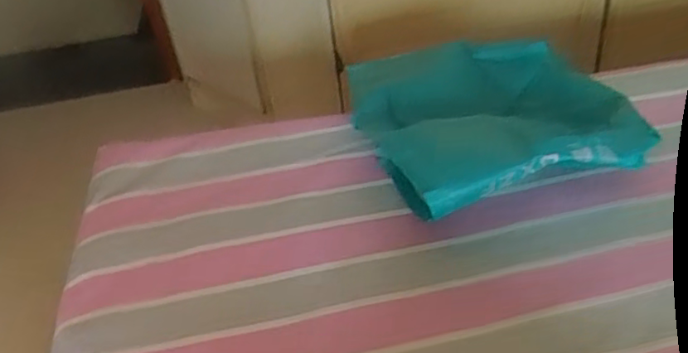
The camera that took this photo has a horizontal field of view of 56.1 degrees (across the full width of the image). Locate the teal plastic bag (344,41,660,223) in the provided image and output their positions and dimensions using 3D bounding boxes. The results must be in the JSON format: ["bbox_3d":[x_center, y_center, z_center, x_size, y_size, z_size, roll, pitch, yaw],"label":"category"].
[{"bbox_3d":[0.177,-0.094,0.829,0.303,0.103,0.380,-16,40,-11],"label":"teal plastic bag"}]

